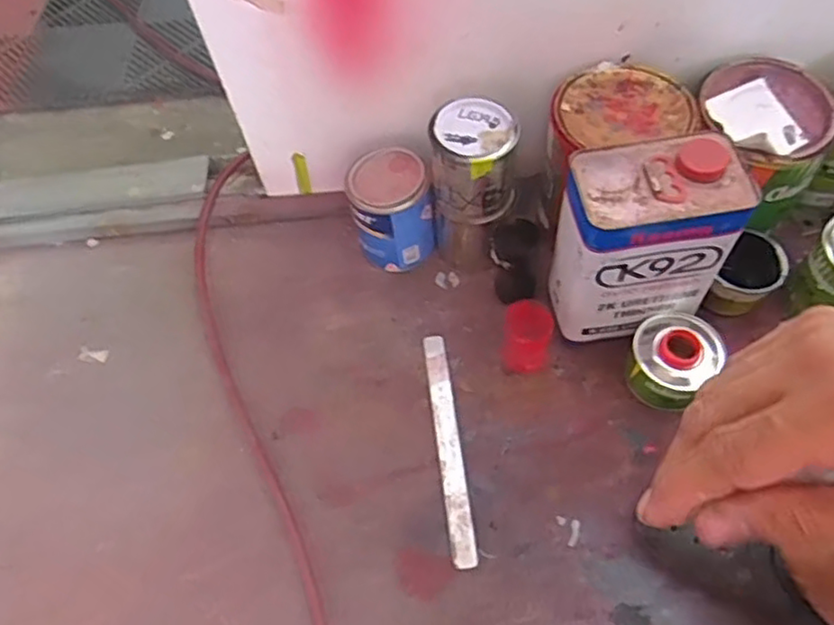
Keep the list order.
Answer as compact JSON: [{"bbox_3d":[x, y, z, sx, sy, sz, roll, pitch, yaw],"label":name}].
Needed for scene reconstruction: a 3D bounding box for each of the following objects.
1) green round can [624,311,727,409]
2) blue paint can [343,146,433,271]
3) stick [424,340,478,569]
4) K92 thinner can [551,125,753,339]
[{"bbox_3d":[0.296,0.057,0.779,0.096,0.083,0.089,-2,59,3],"label":"green round can"},{"bbox_3d":[-0.033,-0.133,0.874,0.101,0.146,0.099,-2,59,3],"label":"blue paint can"},{"bbox_3d":[0.037,0.153,0.783,0.030,0.004,0.281,-8,59,-1],"label":"stick"},{"bbox_3d":[0.243,-0.082,0.737,0.165,0.216,0.118,-8,60,1],"label":"K92 thinner can"}]

